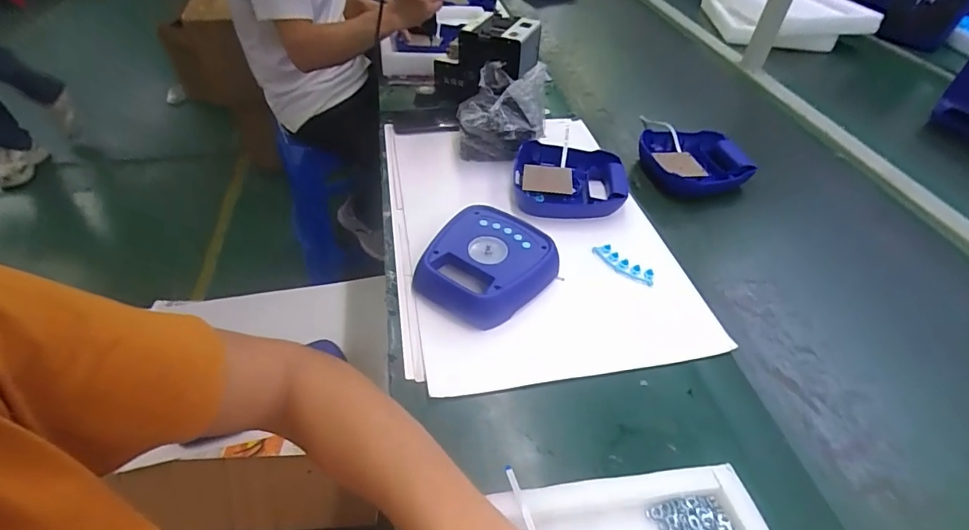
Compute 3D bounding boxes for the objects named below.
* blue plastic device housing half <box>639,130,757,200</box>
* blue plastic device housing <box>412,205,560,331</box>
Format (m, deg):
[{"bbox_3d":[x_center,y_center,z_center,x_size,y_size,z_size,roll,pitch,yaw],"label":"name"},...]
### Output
[{"bbox_3d":[0.386,-0.188,0.873,0.194,0.072,0.132,13,46,10],"label":"blue plastic device housing half"},{"bbox_3d":[0.003,-0.002,0.621,0.161,0.040,0.170,27,50,22],"label":"blue plastic device housing"}]

